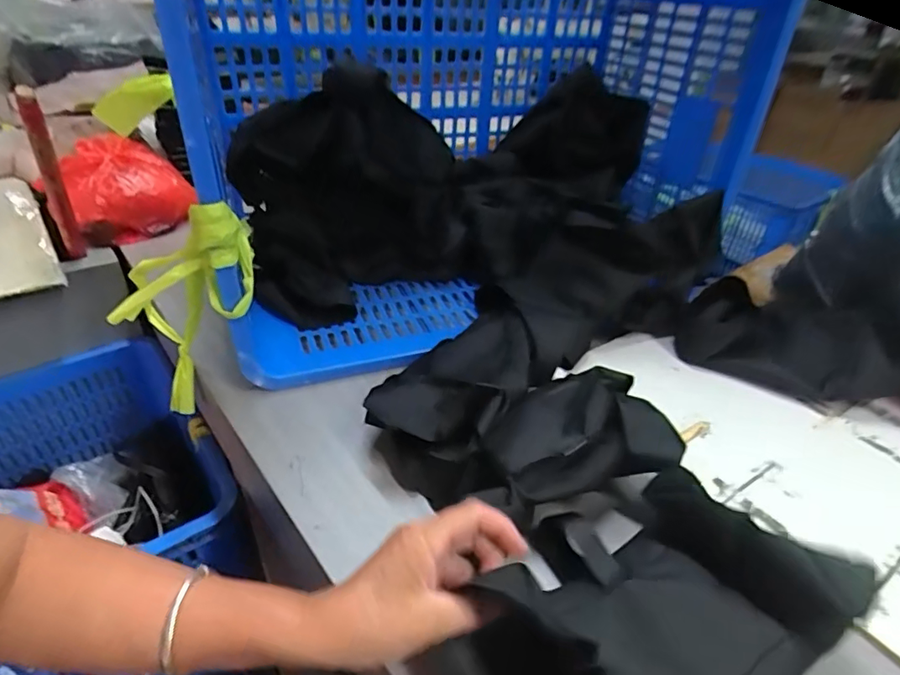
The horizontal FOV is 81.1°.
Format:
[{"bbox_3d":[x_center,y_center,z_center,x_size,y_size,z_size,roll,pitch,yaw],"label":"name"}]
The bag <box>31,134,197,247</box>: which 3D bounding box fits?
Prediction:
[{"bbox_3d":[-0.540,-0.249,0.858,0.184,0.090,0.178,29,44,32],"label":"bag"}]

